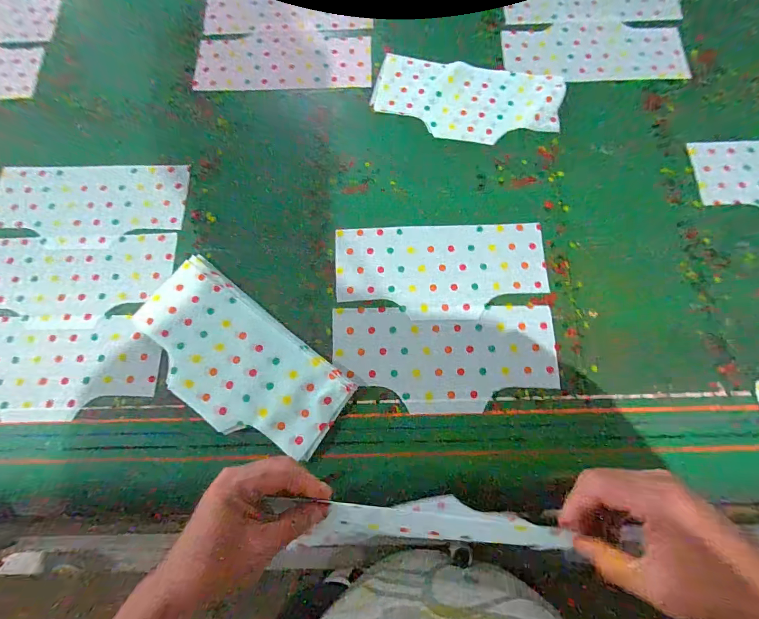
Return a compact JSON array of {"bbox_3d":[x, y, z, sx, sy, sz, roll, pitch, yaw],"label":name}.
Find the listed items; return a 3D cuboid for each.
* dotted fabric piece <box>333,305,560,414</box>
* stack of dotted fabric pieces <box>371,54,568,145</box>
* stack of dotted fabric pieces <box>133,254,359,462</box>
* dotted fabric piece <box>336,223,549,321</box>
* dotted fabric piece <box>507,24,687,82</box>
[{"bbox_3d":[0.083,0.061,0.455,0.279,0.008,0.131,-1,74,2],"label":"dotted fabric piece"},{"bbox_3d":[0.136,-0.327,0.559,0.282,0.013,0.145,10,75,5],"label":"stack of dotted fabric pieces"},{"bbox_3d":[-0.183,0.063,0.455,0.289,0.018,0.139,37,79,11],"label":"stack of dotted fabric pieces"},{"bbox_3d":[0.085,-0.054,0.487,0.281,0.008,0.133,-2,74,2],"label":"dotted fabric piece"},{"bbox_3d":[0.351,-0.419,0.585,0.293,0.016,0.114,-2,74,2],"label":"dotted fabric piece"}]

